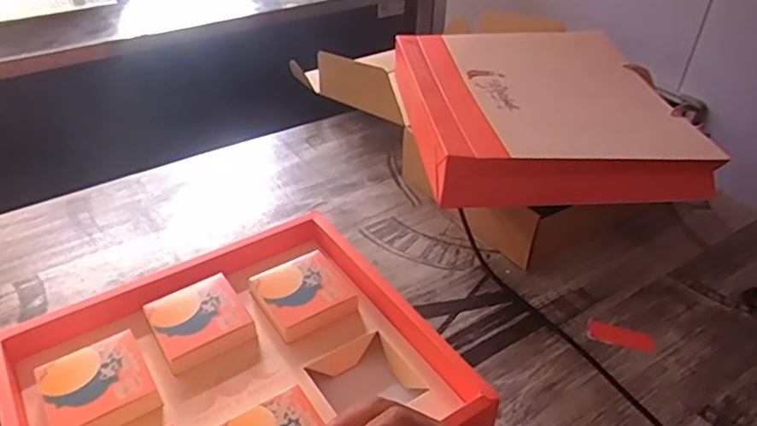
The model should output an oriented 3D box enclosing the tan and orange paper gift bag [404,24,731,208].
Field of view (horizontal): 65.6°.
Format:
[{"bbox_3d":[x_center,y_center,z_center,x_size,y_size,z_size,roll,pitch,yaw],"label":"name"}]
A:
[{"bbox_3d":[0.230,-0.147,0.801,0.358,0.077,0.341,-3,39,-6],"label":"tan and orange paper gift bag"}]

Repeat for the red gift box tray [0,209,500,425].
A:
[{"bbox_3d":[-0.133,0.162,0.546,0.353,0.062,0.336,-23,45,-28],"label":"red gift box tray"}]

